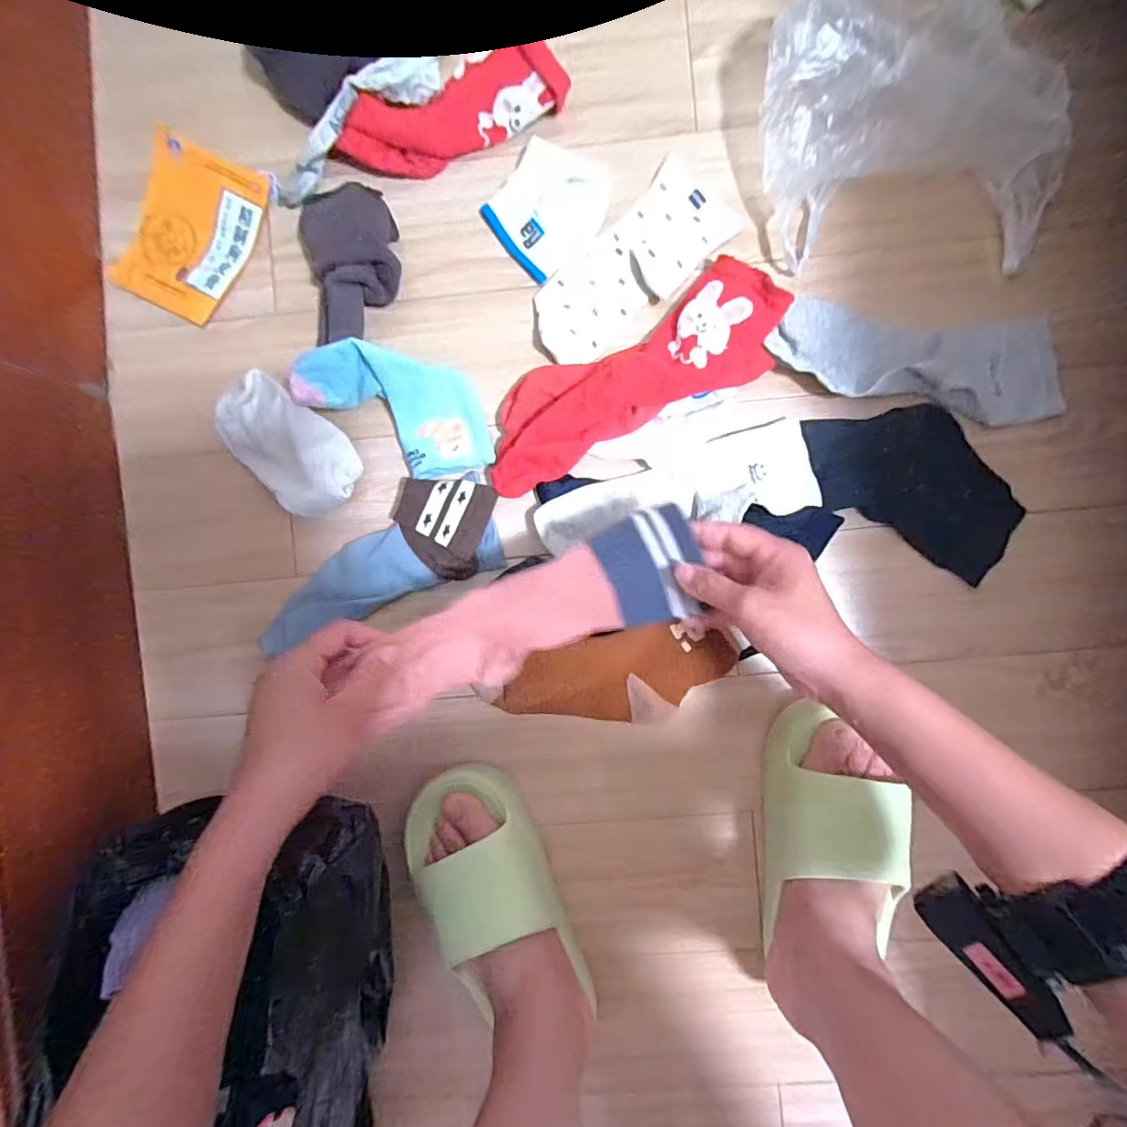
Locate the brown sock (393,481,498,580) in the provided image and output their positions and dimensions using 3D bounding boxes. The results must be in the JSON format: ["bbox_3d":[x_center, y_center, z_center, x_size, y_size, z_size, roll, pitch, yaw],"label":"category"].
[{"bbox_3d":[-0.115,-0.037,0.473,0.090,0.020,0.085,16,91,2],"label":"brown sock"}]

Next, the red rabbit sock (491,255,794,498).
[{"bbox_3d":[0.055,-0.160,0.448,0.282,0.048,0.101,-29,89,2],"label":"red rabbit sock"}]

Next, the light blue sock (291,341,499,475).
[{"bbox_3d":[-0.137,-0.137,0.451,0.160,0.065,0.098,38,91,1],"label":"light blue sock"}]

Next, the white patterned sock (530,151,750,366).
[{"bbox_3d":[0.064,-0.270,0.464,0.215,0.014,0.083,-42,89,1],"label":"white patterned sock"}]

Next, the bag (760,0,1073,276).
[{"bbox_3d":[0.284,-0.360,0.427,0.235,0.067,0.231,-10,90,2],"label":"bag"}]

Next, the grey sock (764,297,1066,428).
[{"bbox_3d":[0.301,-0.175,0.447,0.241,0.022,0.087,6,90,2],"label":"grey sock"}]

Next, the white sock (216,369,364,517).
[{"bbox_3d":[-0.249,-0.106,0.472,0.137,0.043,0.080,40,91,1],"label":"white sock"}]

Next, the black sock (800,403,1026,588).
[{"bbox_3d":[0.309,-0.076,0.462,0.195,0.010,0.109,29,99,4],"label":"black sock"}]

